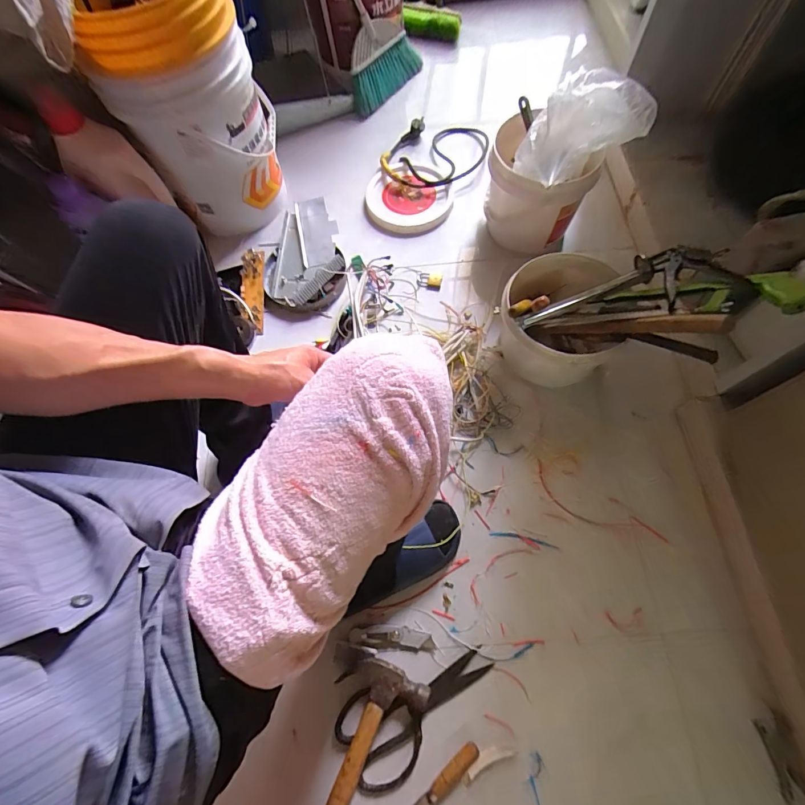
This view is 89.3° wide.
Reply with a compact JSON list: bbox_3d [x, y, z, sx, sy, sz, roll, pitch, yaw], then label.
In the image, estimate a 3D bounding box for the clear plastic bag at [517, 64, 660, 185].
[{"bbox_3d":[0.361,-0.551,0.787,0.283,0.123,0.132,-32,70,-6],"label":"clear plastic bag"}]

